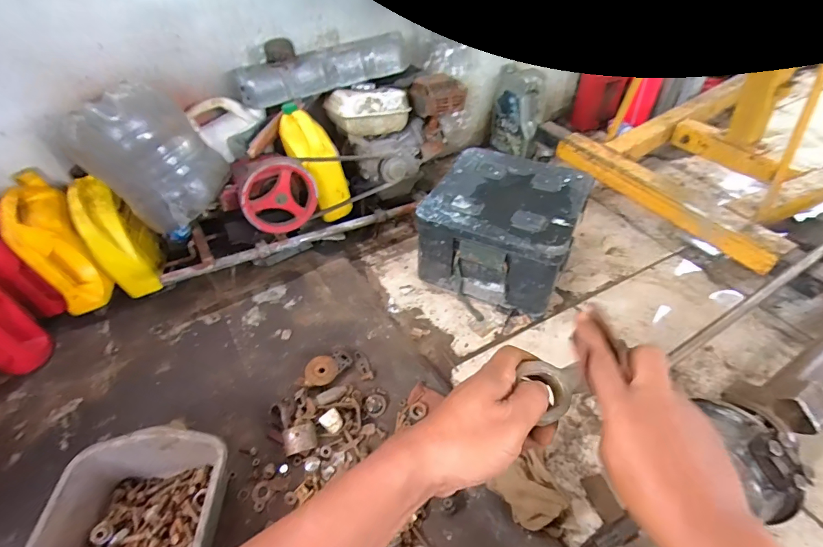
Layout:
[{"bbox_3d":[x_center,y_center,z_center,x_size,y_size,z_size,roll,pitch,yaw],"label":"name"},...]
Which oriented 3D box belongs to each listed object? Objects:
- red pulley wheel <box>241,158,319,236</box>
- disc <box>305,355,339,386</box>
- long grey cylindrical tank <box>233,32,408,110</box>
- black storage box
[{"bbox_3d":[-0.324,-0.184,1.025,0.187,0.203,0.033,-27,50,-22],"label":"red pulley wheel"},{"bbox_3d":[-0.199,0.213,0.914,0.070,0.008,0.081,10,44,4],"label":"disc"},{"bbox_3d":[-0.217,-0.525,1.061,0.452,0.102,0.074,-17,46,-13],"label":"long grey cylindrical tank"},{"bbox_3d":[0.248,-0.120,1.122,0.361,0.243,0.346,19,49,20],"label":"black storage box"}]

